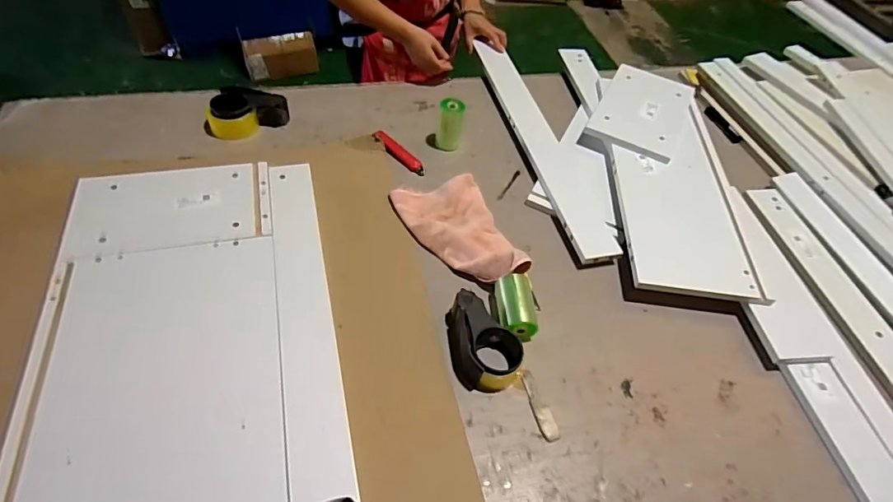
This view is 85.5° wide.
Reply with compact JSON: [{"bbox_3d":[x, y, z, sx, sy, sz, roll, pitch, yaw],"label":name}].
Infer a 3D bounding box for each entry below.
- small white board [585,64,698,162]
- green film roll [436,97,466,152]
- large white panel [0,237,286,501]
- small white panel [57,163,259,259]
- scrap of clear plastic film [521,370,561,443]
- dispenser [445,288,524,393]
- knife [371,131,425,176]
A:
[{"bbox_3d":[0.467,-0.338,1.139,0.195,0.033,0.308,26,54,14],"label":"small white board"},{"bbox_3d":[0.007,-0.273,1.056,0.057,0.108,0.046,4,52,-4],"label":"green film roll"},{"bbox_3d":[-0.365,0.243,0.593,0.310,0.023,0.636,-6,53,-17],"label":"large white panel"},{"bbox_3d":[-0.500,-0.079,0.862,0.295,0.010,0.191,-7,55,-17],"label":"small white panel"},{"bbox_3d":[0.138,0.228,0.718,0.027,0.004,0.109,-10,54,-14],"label":"scrap of clear plastic film"},{"bbox_3d":[0.061,0.137,0.764,0.103,0.053,0.150,-4,53,-10],"label":"dispenser"},{"bbox_3d":[-0.102,-0.213,1.043,0.138,0.014,0.036,41,64,9],"label":"knife"}]

